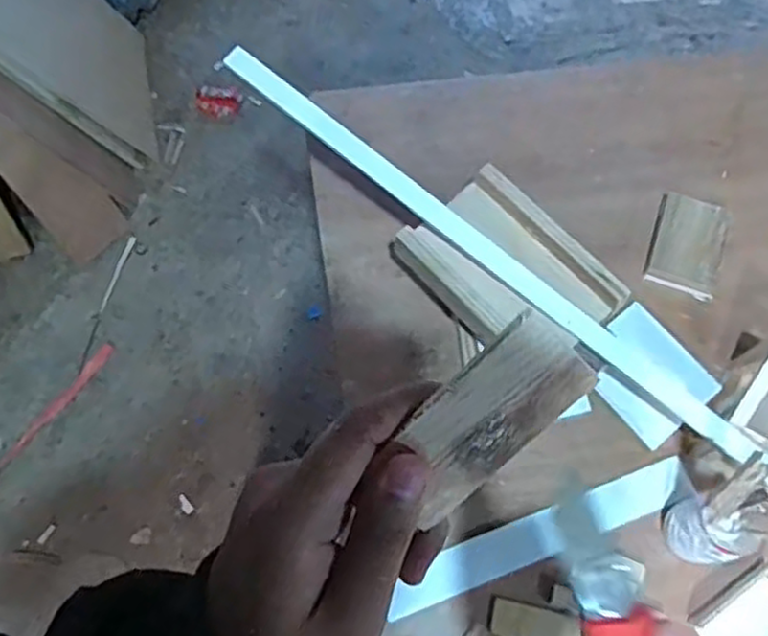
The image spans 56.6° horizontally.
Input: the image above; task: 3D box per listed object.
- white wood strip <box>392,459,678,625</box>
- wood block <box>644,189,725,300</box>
[{"bbox_3d":[0.159,0.216,0.713,0.315,0.012,0.042,-19,67,-10],"label":"white wood strip"},{"bbox_3d":[0.353,-0.089,0.832,0.078,0.030,0.116,16,69,7],"label":"wood block"}]

